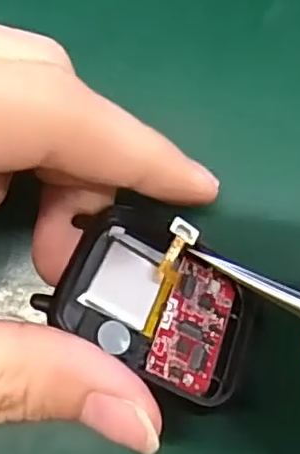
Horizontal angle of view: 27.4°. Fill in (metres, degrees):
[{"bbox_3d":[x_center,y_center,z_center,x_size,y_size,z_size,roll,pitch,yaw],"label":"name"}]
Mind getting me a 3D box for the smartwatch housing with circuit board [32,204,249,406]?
[{"bbox_3d":[0.003,0.016,0.136,0.044,0.007,0.034,30,55,-8],"label":"smartwatch housing with circuit board"}]

